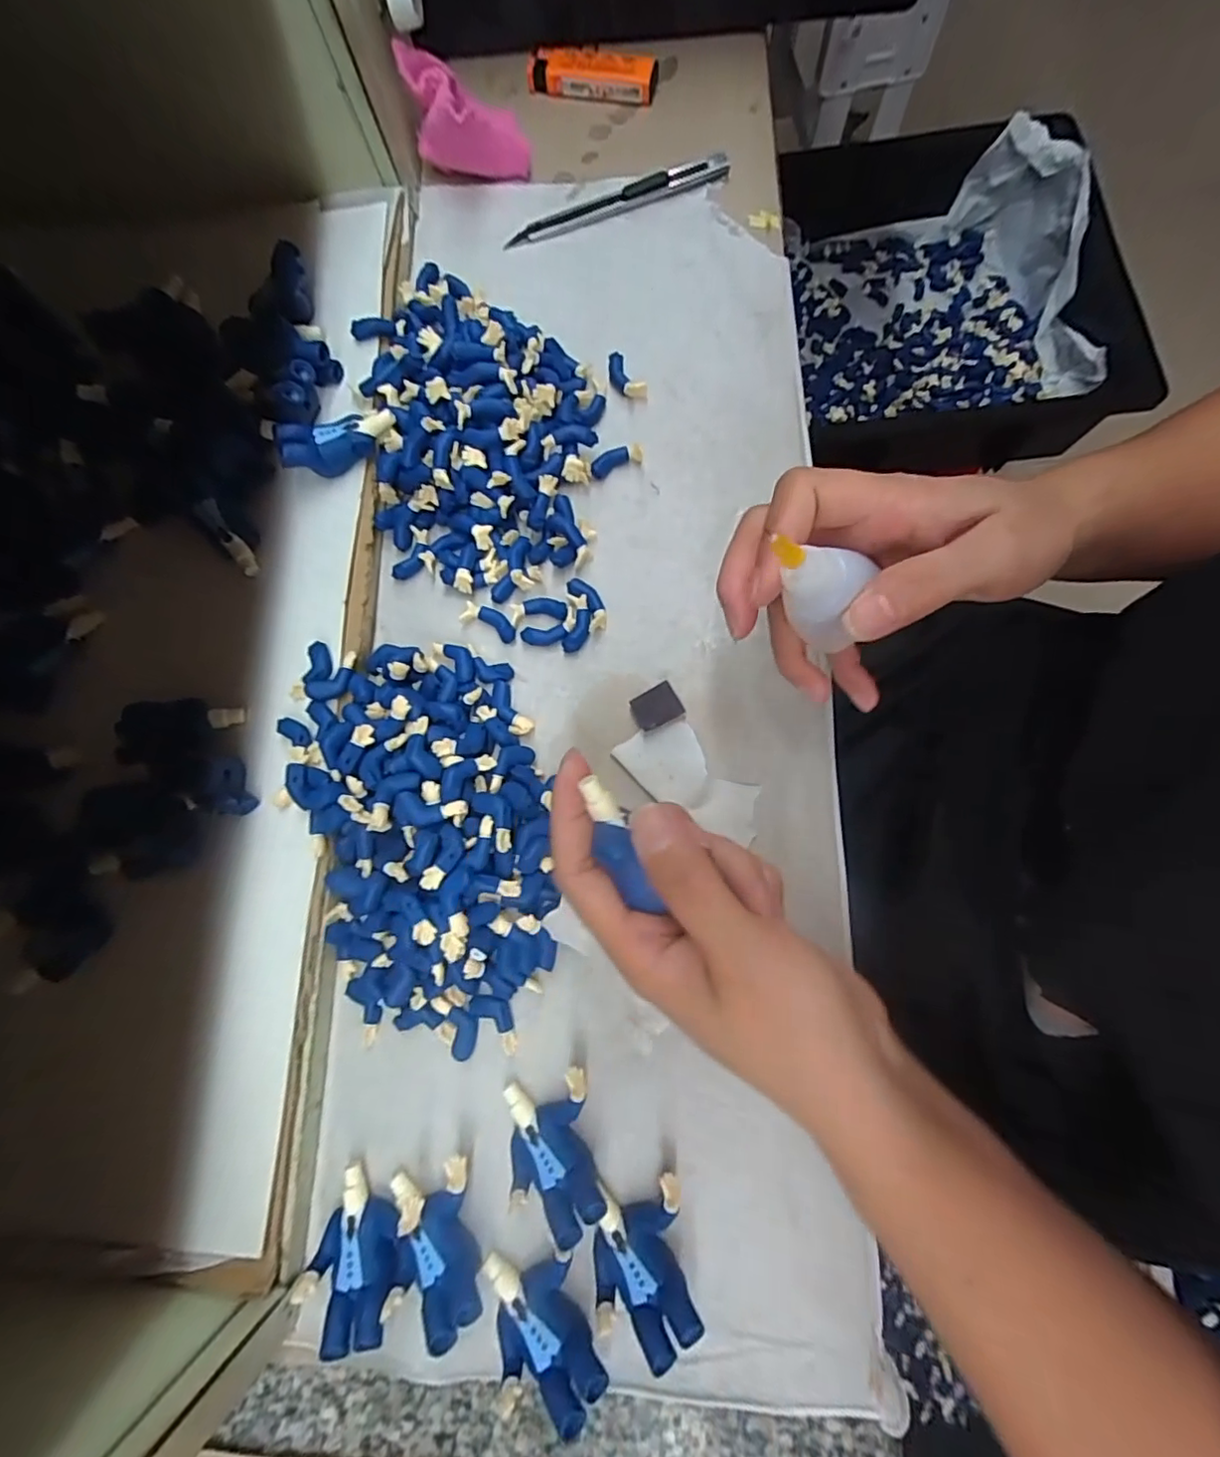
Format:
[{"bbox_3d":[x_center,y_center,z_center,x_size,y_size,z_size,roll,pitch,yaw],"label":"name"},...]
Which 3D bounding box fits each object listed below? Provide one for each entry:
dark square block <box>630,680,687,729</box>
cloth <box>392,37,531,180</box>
[{"bbox_3d":[0.021,-0.010,0.277,0.022,0.008,0.019,-23,79,-6],"label":"dark square block"},{"bbox_3d":[-0.086,-0.354,0.341,0.070,0.049,0.028,19,80,8],"label":"cloth"}]

